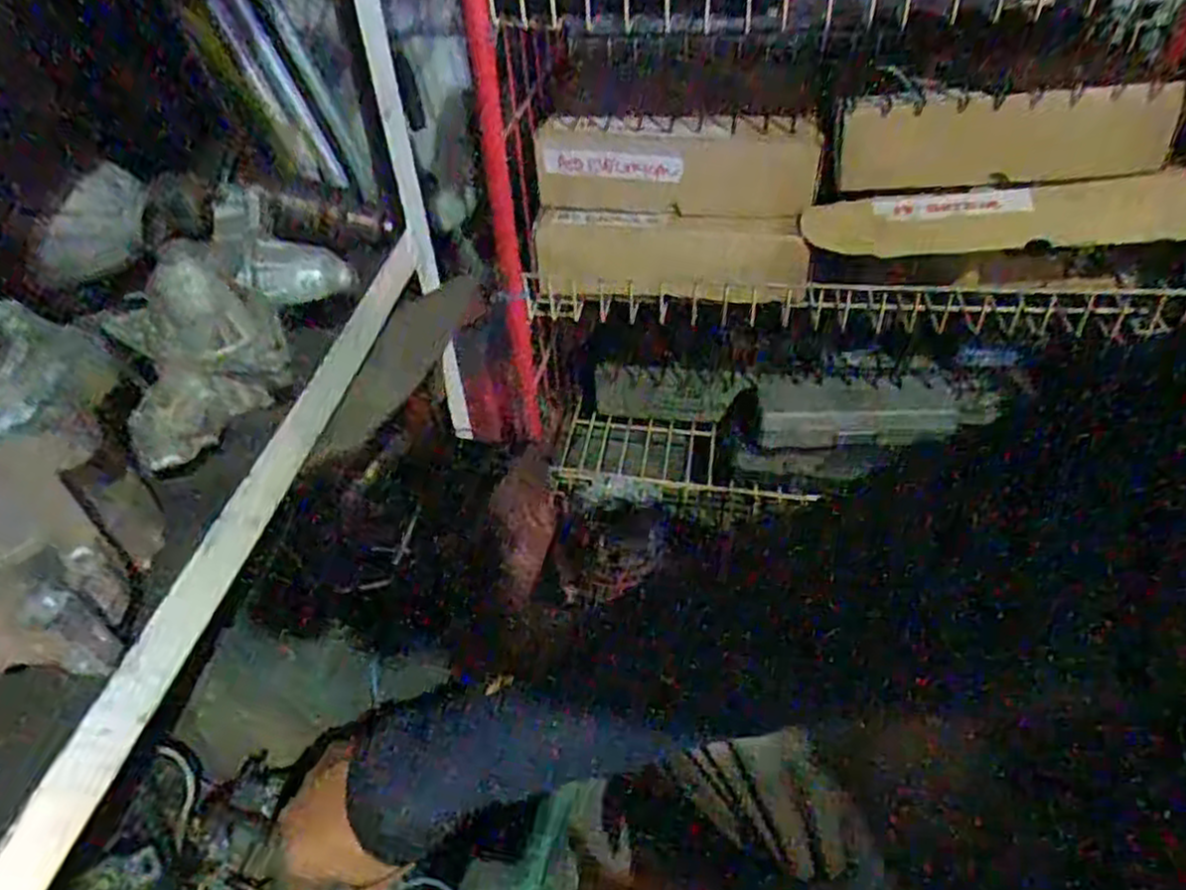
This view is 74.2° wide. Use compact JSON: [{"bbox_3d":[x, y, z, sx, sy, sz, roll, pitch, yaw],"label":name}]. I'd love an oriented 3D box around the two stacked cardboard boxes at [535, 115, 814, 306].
[{"bbox_3d":[0.077,-0.219,0.752,0.264,0.152,0.092,2,44,4],"label":"two stacked cardboard boxes"}]

